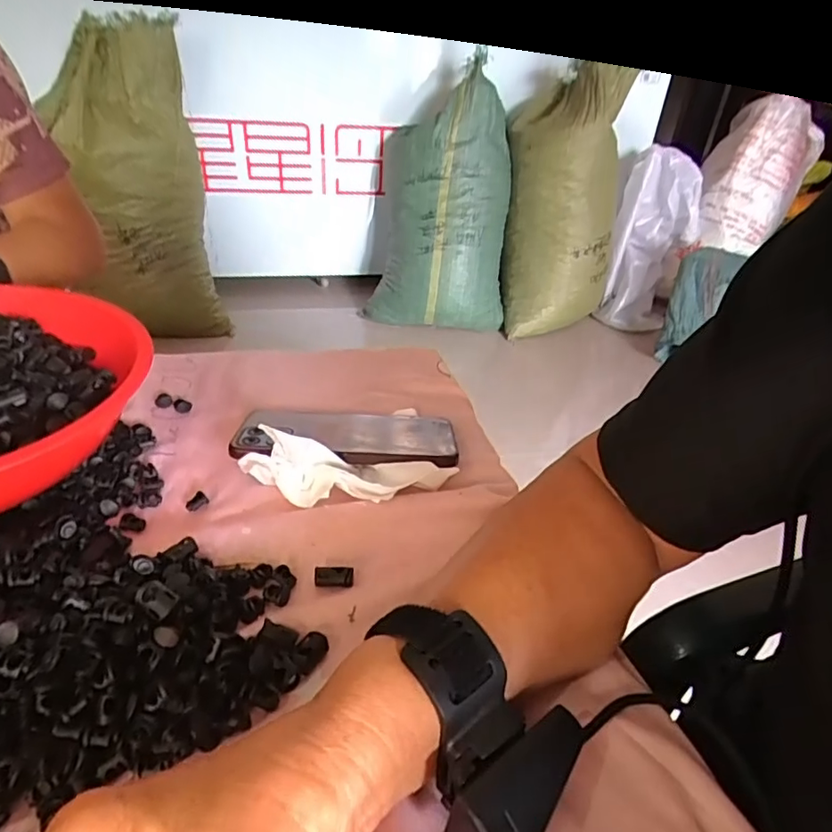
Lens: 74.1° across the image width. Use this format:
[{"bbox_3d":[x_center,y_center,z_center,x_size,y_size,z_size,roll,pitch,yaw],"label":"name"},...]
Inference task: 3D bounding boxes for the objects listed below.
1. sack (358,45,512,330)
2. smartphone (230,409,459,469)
[{"bbox_3d":[0.089,-0.625,1.659,0.408,0.672,0.266,13,36,10],"label":"sack"},{"bbox_3d":[-0.051,0.015,0.413,0.162,0.014,0.081,4,21,-4],"label":"smartphone"}]

